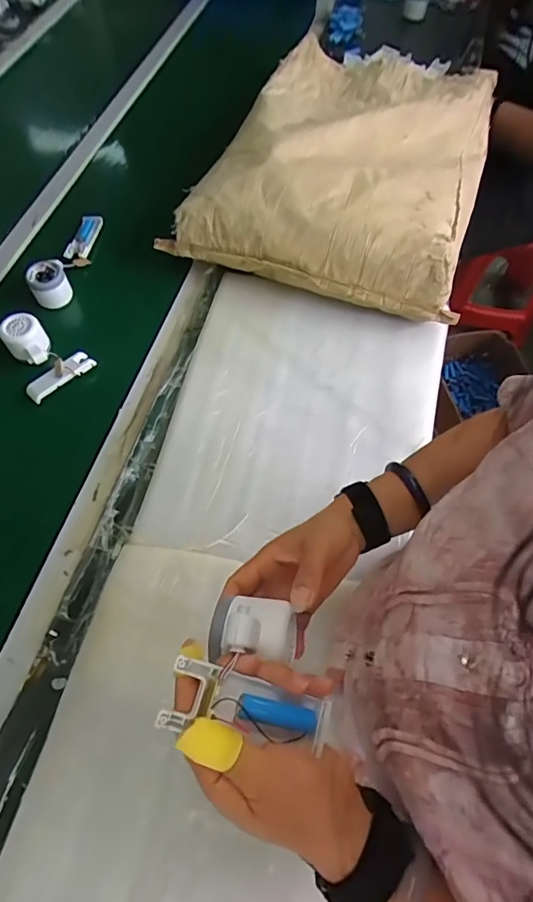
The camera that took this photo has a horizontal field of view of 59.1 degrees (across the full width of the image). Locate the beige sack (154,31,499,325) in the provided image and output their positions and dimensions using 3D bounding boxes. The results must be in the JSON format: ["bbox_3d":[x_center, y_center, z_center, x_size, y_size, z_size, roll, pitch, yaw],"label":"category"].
[{"bbox_3d":[0.167,-0.572,0.888,0.465,0.151,0.697,16,63,7],"label":"beige sack"}]

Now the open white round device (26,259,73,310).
[{"bbox_3d":[-0.356,-0.276,0.772,0.057,0.056,0.049,-16,64,-10],"label":"open white round device"}]

